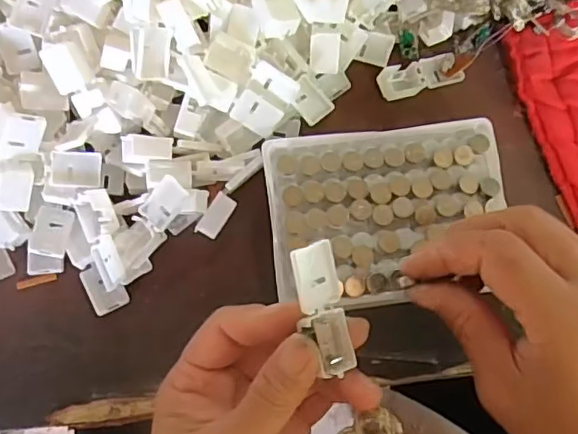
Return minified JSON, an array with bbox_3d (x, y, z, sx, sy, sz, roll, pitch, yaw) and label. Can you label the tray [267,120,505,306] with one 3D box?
[{"bbox_3d":[0.054,-0.004,0.313,0.126,0.010,0.096,-6,76,-1],"label":"tray"}]

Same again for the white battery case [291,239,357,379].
[{"bbox_3d":[0.013,0.037,0.240,0.021,0.012,0.052,-21,102,-39],"label":"white battery case"}]

